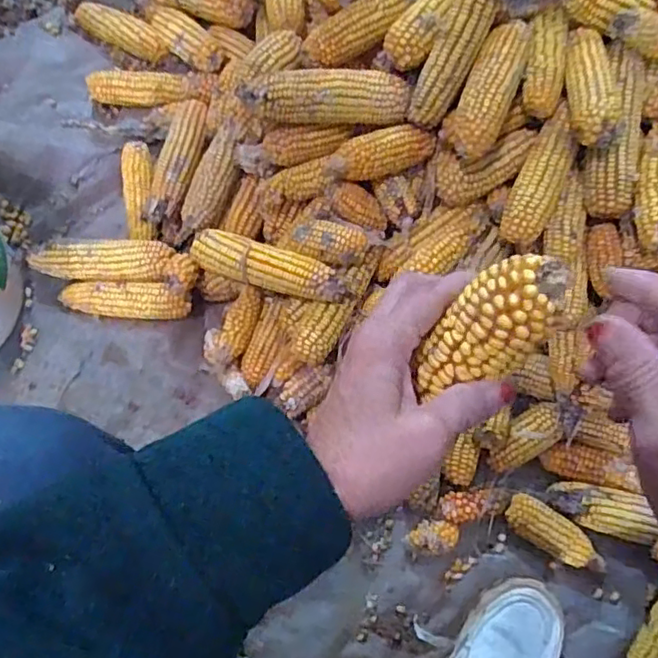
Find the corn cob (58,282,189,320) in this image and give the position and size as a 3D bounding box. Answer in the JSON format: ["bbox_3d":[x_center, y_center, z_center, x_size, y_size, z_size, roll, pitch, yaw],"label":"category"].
[{"bbox_3d":[-0.240,-0.035,0.732,0.147,0.034,0.039,1,73,1],"label":"corn cob"}]

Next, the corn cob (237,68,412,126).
[{"bbox_3d":[-0.002,-0.241,0.648,0.171,0.053,0.041,-8,73,-2],"label":"corn cob"}]

